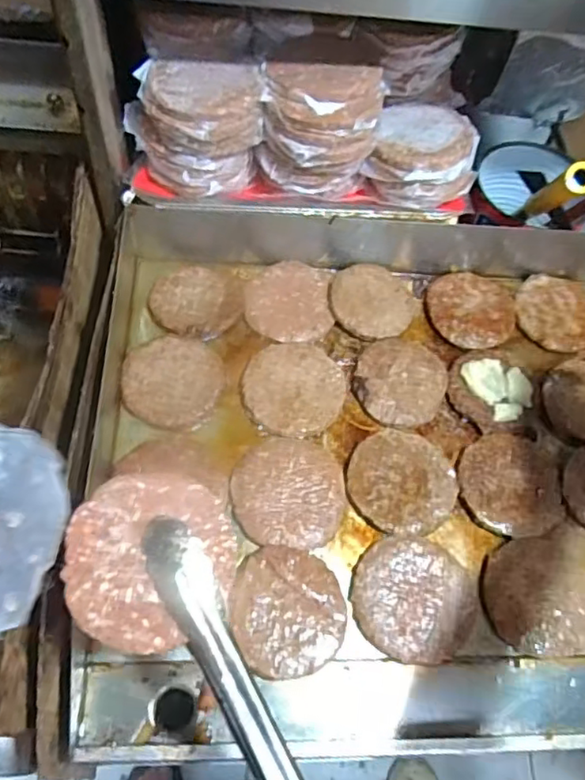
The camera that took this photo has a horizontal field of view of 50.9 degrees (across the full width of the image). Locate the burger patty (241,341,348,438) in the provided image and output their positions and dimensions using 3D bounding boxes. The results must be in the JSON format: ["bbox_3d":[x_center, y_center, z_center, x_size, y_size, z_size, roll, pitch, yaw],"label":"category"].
[{"bbox_3d":[0.002,-0.003,0.600,0.097,0.006,0.098,11,61,-2],"label":"burger patty"}]

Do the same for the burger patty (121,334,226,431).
[{"bbox_3d":[-0.115,-0.010,0.591,0.093,0.009,0.097,3,61,-6],"label":"burger patty"}]

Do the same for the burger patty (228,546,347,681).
[{"bbox_3d":[-0.004,0.179,0.502,0.090,0.009,0.099,3,61,-6],"label":"burger patty"}]

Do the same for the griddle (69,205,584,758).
[{"bbox_3d":[0.190,0.041,0.581,0.751,0.082,0.503,2,62,-7],"label":"griddle"}]

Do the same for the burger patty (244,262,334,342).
[{"bbox_3d":[-0.003,-0.097,0.649,0.090,0.007,0.101,0,62,-7],"label":"burger patty"}]

